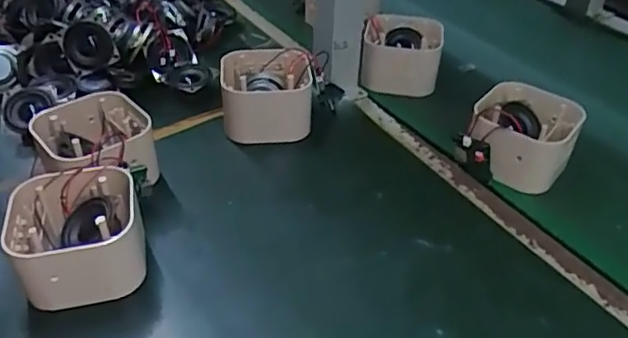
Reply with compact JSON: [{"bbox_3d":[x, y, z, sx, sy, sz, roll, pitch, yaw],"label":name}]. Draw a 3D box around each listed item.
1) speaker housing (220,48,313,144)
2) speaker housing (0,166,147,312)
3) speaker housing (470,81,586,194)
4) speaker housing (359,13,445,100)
[{"bbox_3d":[-0.048,-0.073,0.600,0.088,0.068,0.081,-4,39,-6],"label":"speaker housing"},{"bbox_3d":[-0.178,0.051,0.447,0.091,0.063,0.087,-12,40,-15],"label":"speaker housing"},{"bbox_3d":[0.196,-0.027,0.561,0.090,0.066,0.092,20,42,22],"label":"speaker housing"},{"bbox_3d":[0.101,-0.133,0.688,0.088,0.057,0.087,5,39,4],"label":"speaker housing"}]

